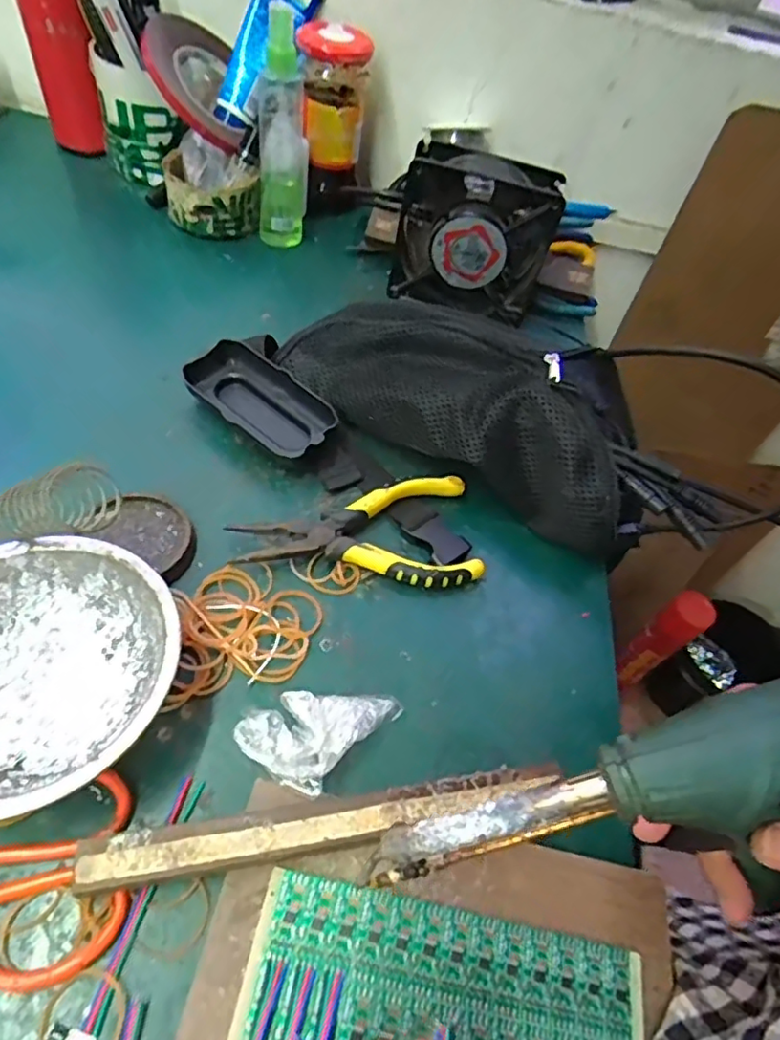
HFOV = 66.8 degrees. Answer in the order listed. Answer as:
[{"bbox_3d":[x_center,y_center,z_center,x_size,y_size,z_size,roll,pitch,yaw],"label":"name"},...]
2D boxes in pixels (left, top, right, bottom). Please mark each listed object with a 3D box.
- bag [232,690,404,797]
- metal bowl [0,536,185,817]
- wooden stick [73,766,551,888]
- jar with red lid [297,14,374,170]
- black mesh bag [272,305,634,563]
[{"bbox_3d":[-0.035,0.100,0.295,0.048,0.017,0.068,40,58,17],"label":"bag"},{"bbox_3d":[-0.163,0.071,0.277,0.123,0.044,0.122,5,55,-7],"label":"metal bowl"},{"bbox_3d":[-0.024,0.134,0.261,0.205,0.019,0.020,-4,56,-13],"label":"wooden stick"},{"bbox_3d":[-0.052,-0.382,0.536,0.057,0.095,0.057,-8,57,-15],"label":"jar with red lid"},{"bbox_3d":[0.053,-0.081,0.396,0.256,0.076,0.085,30,53,10],"label":"black mesh bag"}]

